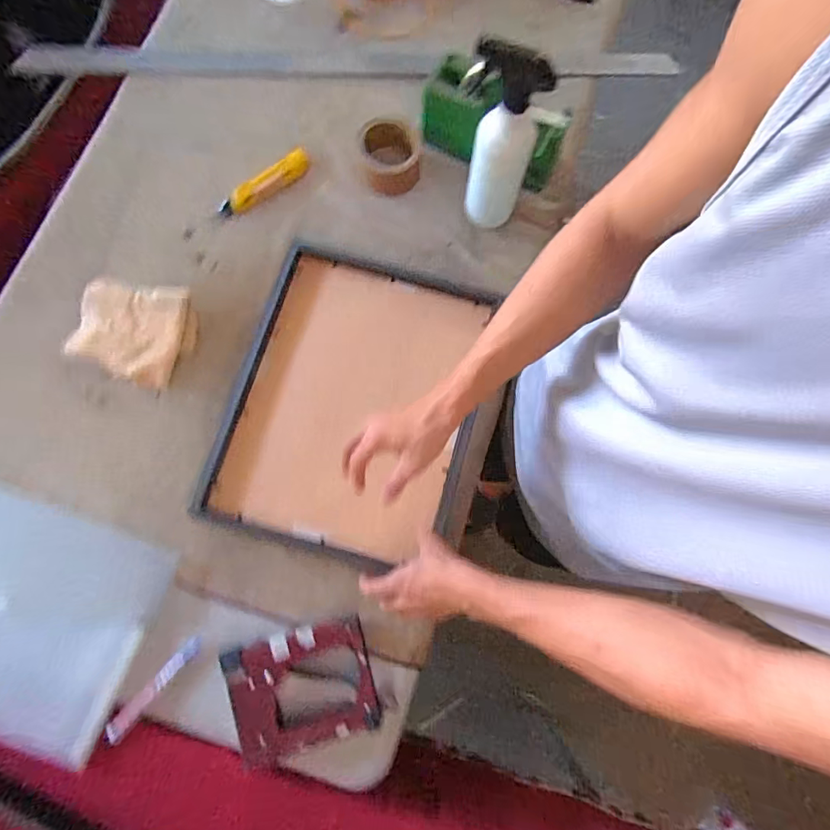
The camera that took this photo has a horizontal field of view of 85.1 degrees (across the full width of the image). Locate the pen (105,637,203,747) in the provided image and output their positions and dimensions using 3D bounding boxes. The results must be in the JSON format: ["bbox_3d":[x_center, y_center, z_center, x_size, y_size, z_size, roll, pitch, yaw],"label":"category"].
[{"bbox_3d":[-0.301,0.314,0.523,0.019,0.012,0.131,41,80,7],"label":"pen"}]

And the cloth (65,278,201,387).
[{"bbox_3d":[-0.374,-0.114,0.600,0.154,0.044,0.134,15,78,2],"label":"cloth"}]

